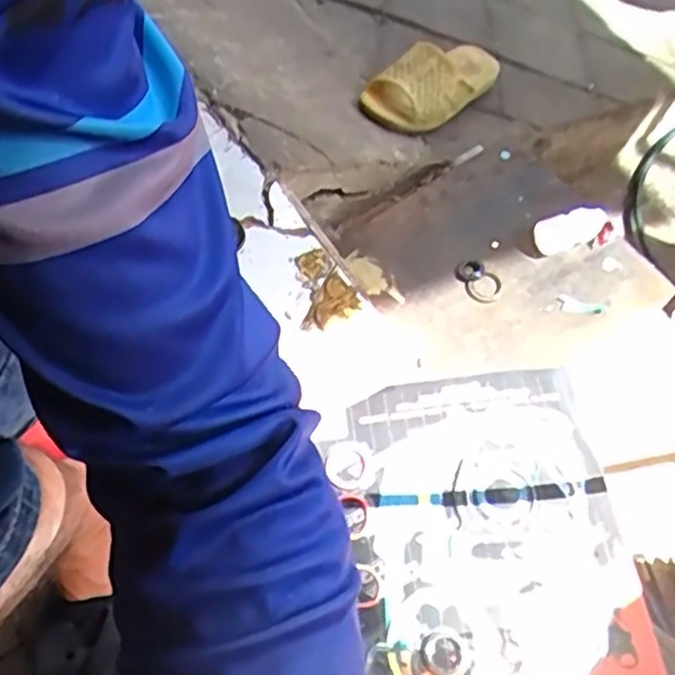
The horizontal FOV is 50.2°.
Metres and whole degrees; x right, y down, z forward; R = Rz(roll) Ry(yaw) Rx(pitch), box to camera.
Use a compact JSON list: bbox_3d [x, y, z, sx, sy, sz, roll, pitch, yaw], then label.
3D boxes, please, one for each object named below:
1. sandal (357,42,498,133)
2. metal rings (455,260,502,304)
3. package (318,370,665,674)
[{"bbox_3d":[0.147,-0.383,1.047,0.115,0.065,0.295,33,48,18],"label":"sandal"},{"bbox_3d":[0.164,-0.065,0.820,0.039,0.020,0.063,-23,64,-8],"label":"metal rings"},{"bbox_3d":[0.124,0.197,0.569,0.223,0.008,0.352,-9,63,-2],"label":"package"}]

